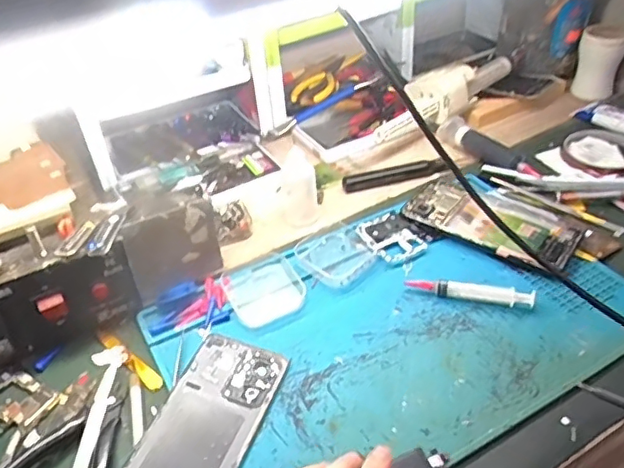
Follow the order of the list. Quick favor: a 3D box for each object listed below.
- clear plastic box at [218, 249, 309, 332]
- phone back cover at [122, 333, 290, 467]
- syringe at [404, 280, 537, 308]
[{"bbox_3d":[-0.045,0.046,0.515,0.064,0.018,0.075,-24,45,-23],"label":"clear plastic box"},{"bbox_3d":[-0.079,0.140,0.409,0.071,0.009,0.161,12,43,17],"label":"phone back cover"},{"bbox_3d":[0.134,0.049,0.494,0.104,0.015,0.013,7,42,11],"label":"syringe"}]

